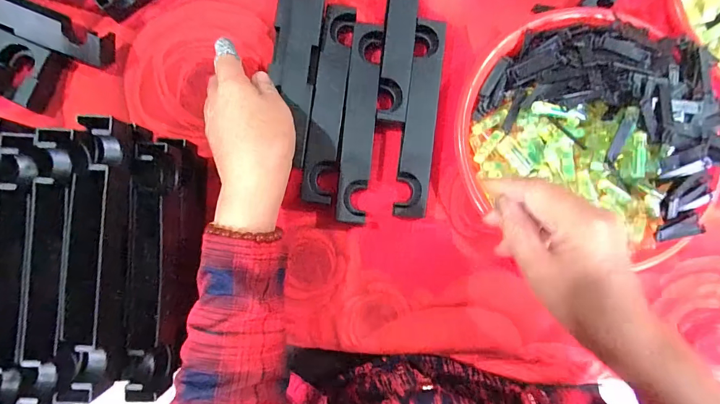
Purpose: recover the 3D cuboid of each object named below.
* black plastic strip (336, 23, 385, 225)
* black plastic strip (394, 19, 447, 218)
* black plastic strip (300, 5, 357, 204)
[{"bbox_3d":[0.000,-0.077,0.373,0.029,0.016,0.192,5,87,-2],"label":"black plastic strip"},{"bbox_3d":[0.060,-0.082,0.377,0.029,0.018,0.192,7,87,-2],"label":"black plastic strip"},{"bbox_3d":[-0.030,-0.097,0.374,0.031,0.013,0.195,7,87,-2],"label":"black plastic strip"}]

